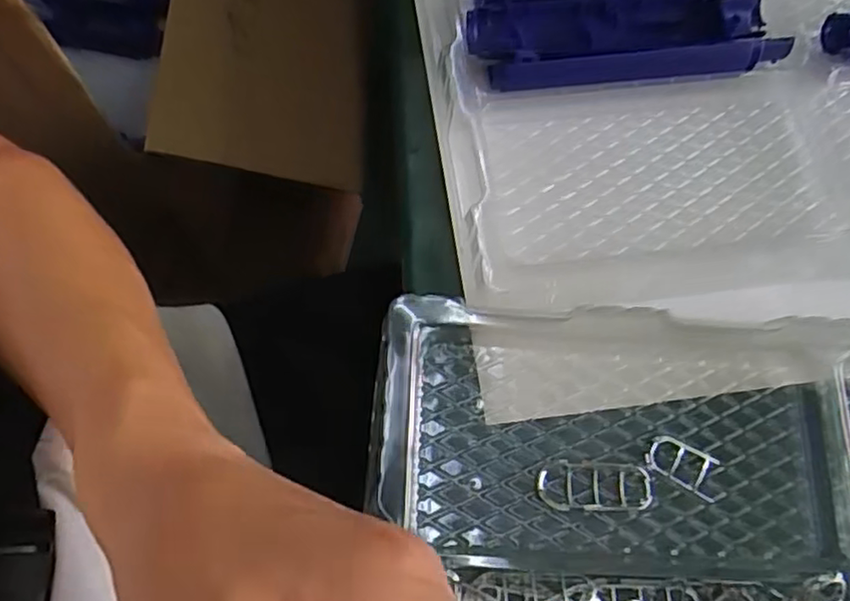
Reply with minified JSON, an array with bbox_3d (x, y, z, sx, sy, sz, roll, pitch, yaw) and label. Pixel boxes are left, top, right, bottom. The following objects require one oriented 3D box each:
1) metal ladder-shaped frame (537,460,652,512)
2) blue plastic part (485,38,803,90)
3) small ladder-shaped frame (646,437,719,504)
[{"bbox_3d":[0.080,0.087,0.312,0.054,0.012,0.022,1,70,-1],"label":"metal ladder-shaped frame"},{"bbox_3d":[0.122,-0.134,0.374,0.171,0.010,0.016,-3,70,-2],"label":"blue plastic part"},{"bbox_3d":[0.123,0.079,0.319,0.035,0.007,0.020,23,71,7],"label":"small ladder-shaped frame"}]

